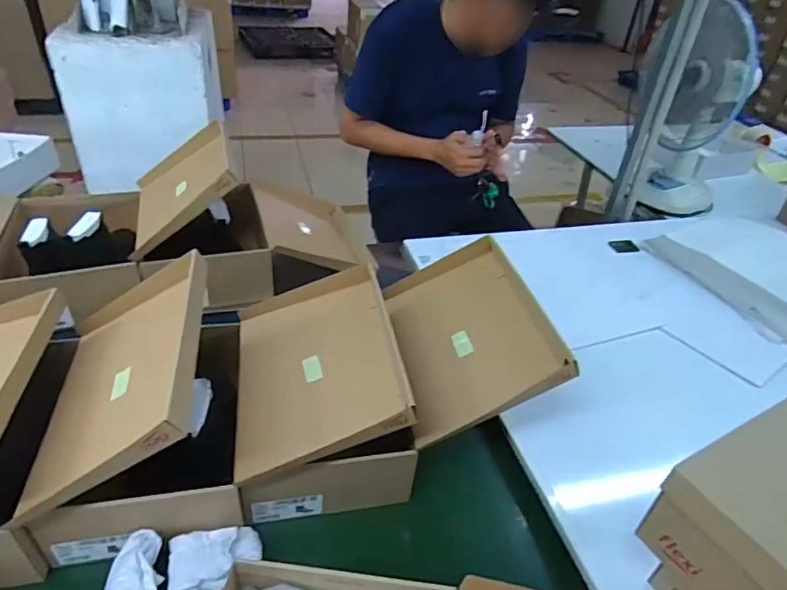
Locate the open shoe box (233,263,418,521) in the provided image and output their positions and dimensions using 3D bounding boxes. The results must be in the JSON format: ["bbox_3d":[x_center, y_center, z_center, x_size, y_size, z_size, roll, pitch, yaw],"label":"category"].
[{"bbox_3d":[-0.121,0.139,0.850,0.249,0.214,0.352,-3,37,-12],"label":"open shoe box"}]

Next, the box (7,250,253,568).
[{"bbox_3d":[-0.356,0.148,0.760,0.258,0.275,0.356,-5,38,-14],"label":"box"}]

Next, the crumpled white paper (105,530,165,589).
[{"bbox_3d":[-0.321,0.360,0.656,0.067,0.067,0.109,-6,38,-15],"label":"crumpled white paper"}]

